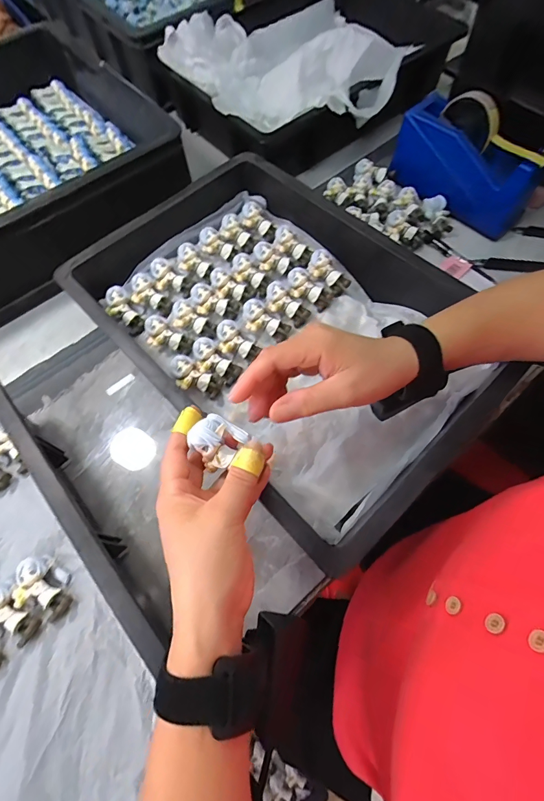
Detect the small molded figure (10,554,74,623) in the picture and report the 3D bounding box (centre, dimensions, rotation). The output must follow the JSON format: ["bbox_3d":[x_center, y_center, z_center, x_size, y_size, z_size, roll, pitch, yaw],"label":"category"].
[{"bbox_3d":[-0.224,0.185,0.361,0.058,0.024,0.041,26,69,12],"label":"small molded figure"}]

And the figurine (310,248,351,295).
[{"bbox_3d":[0.072,-0.168,0.481,0.028,0.027,0.064,-40,89,-12],"label":"figurine"}]

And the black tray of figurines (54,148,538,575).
[{"bbox_3d":[0.003,-0.098,0.430,0.304,0.096,0.468,-41,71,-15],"label":"black tray of figurines"}]

